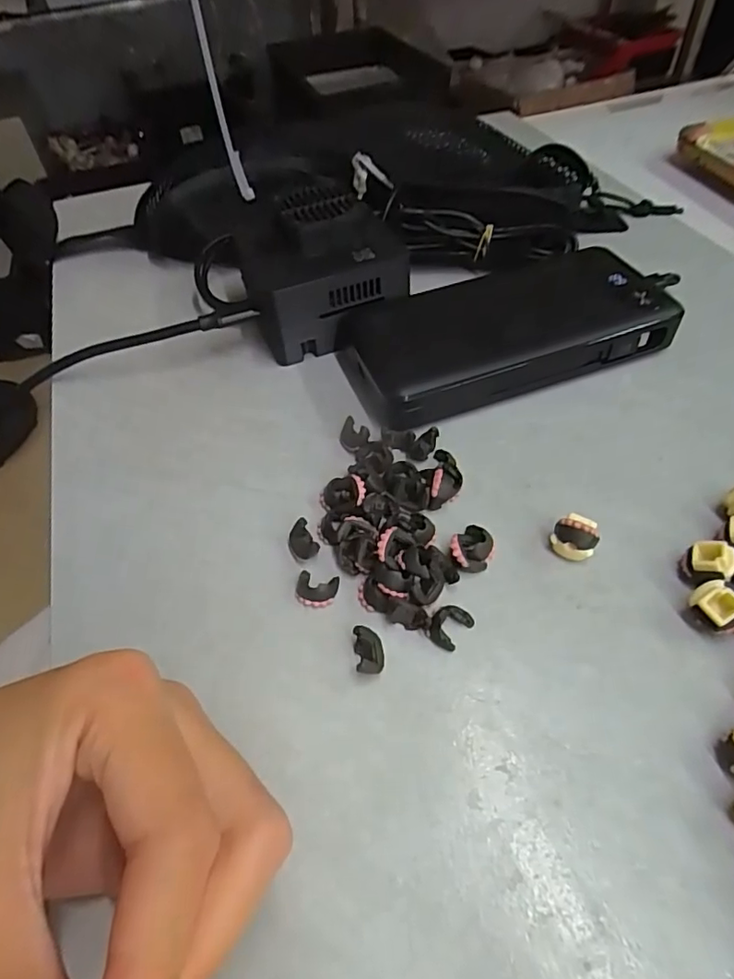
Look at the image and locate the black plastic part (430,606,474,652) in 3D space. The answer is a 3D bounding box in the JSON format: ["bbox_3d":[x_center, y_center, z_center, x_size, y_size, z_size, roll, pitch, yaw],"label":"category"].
[{"bbox_3d":[0.029,0.048,0.198,0.012,0.006,0.015,32,59,27],"label":"black plastic part"}]

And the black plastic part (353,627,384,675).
[{"bbox_3d":[0.001,0.056,0.191,0.010,0.009,0.014,-7,51,-1],"label":"black plastic part"}]

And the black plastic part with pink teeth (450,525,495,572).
[{"bbox_3d":[0.041,0.022,0.215,0.016,0.009,0.019,8,51,11],"label":"black plastic part with pink teeth"}]

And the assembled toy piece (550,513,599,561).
[{"bbox_3d":[0.079,0.019,0.211,0.016,0.017,0.011,16,53,17],"label":"assembled toy piece"}]

